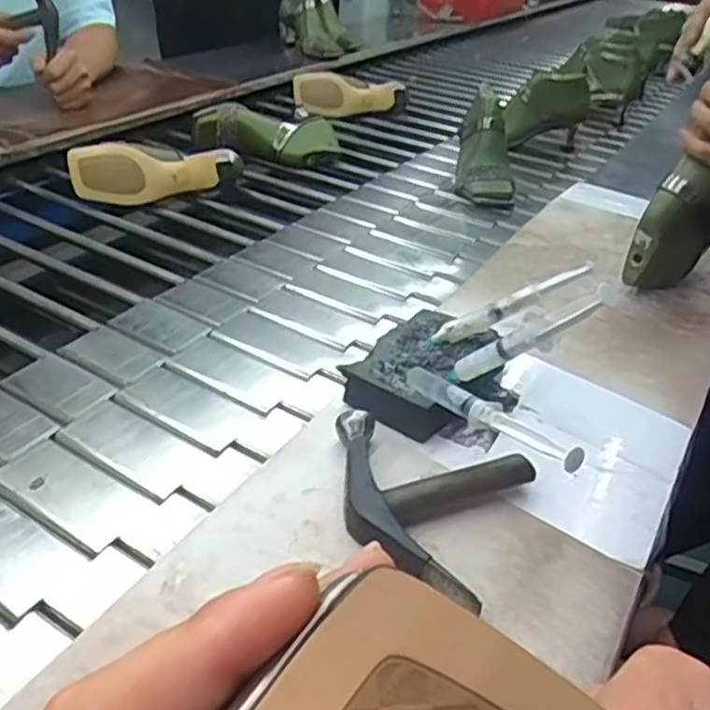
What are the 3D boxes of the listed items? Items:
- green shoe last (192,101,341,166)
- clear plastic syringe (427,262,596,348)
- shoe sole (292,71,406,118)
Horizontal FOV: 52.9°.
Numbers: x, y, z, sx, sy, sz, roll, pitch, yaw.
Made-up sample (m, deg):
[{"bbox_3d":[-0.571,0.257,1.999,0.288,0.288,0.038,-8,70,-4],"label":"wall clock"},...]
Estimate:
[{"bbox_3d":[-0.141,-0.355,1.157,0.232,0.076,0.074,0,35,-6],"label":"green shoe last"},{"bbox_3d":[0.127,-0.042,0.584,0.145,0.018,0.017,-26,38,2],"label":"clear plastic syringe"},{"bbox_3d":[-0.017,-0.502,1.389,0.201,0.082,0.036,3,35,-2],"label":"shoe sole"}]

